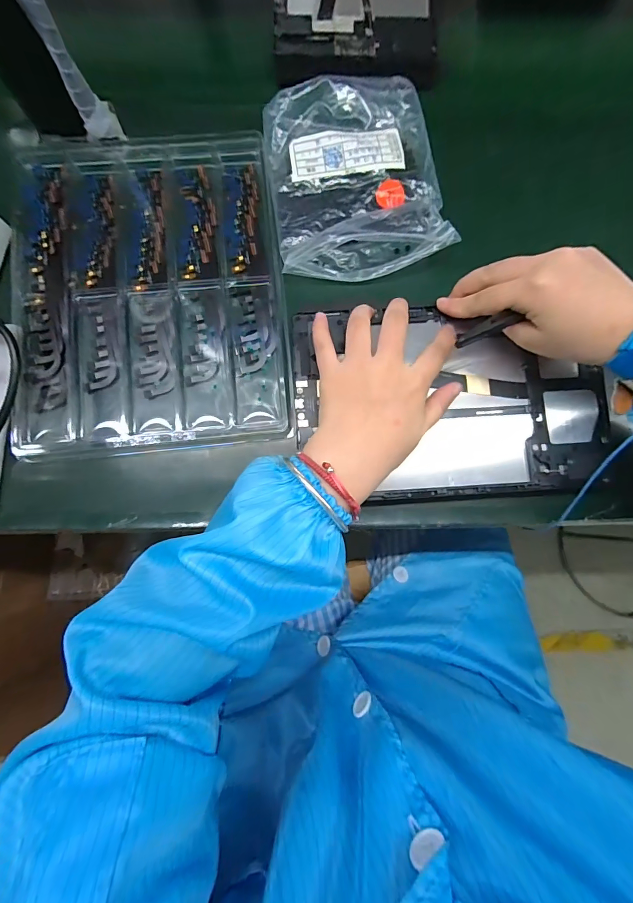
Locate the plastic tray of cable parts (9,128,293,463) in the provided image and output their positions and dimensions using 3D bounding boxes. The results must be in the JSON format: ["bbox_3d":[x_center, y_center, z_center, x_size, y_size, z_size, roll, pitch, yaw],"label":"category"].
[{"bbox_3d":[-0.141,-0.143,0.320,0.215,0.010,0.285,-6,83,-2],"label":"plastic tray of cable parts"}]

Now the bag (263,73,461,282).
[{"bbox_3d":[0.033,-0.236,0.323,0.141,0.029,0.172,-7,81,-3],"label":"bag"}]

